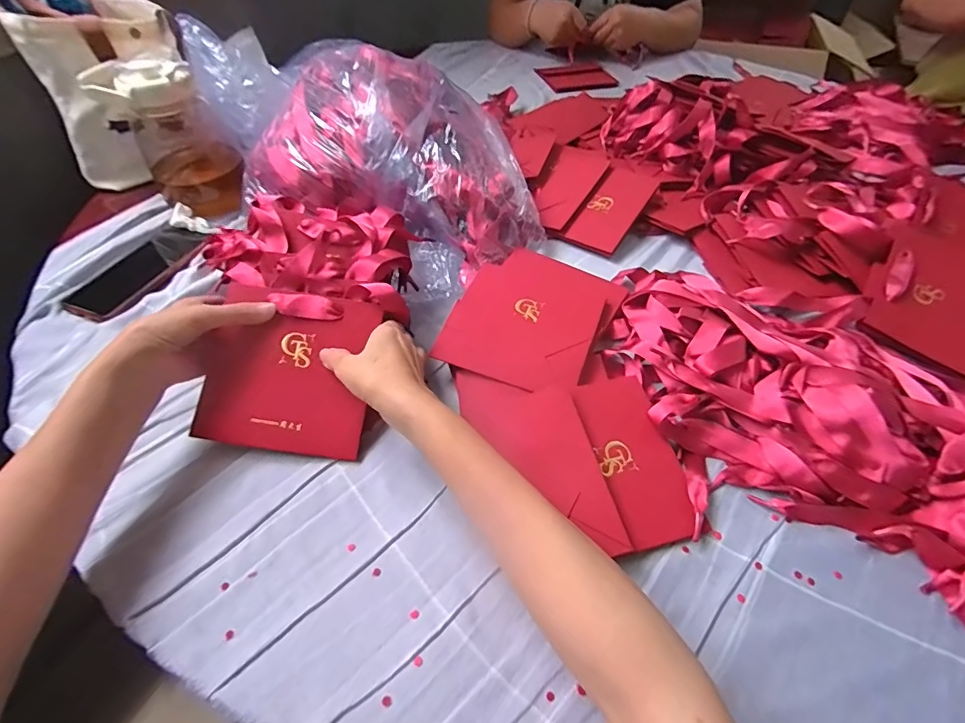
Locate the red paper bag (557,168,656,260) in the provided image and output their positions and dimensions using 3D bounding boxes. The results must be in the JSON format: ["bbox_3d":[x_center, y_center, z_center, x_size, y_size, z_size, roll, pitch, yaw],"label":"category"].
[{"bbox_3d":[0.169,-0.198,0.589,0.072,0.011,0.141,28,70,23],"label":"red paper bag"}]

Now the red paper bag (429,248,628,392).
[{"bbox_3d":[0.053,-0.051,0.465,0.146,0.014,0.189,21,54,17],"label":"red paper bag"}]

